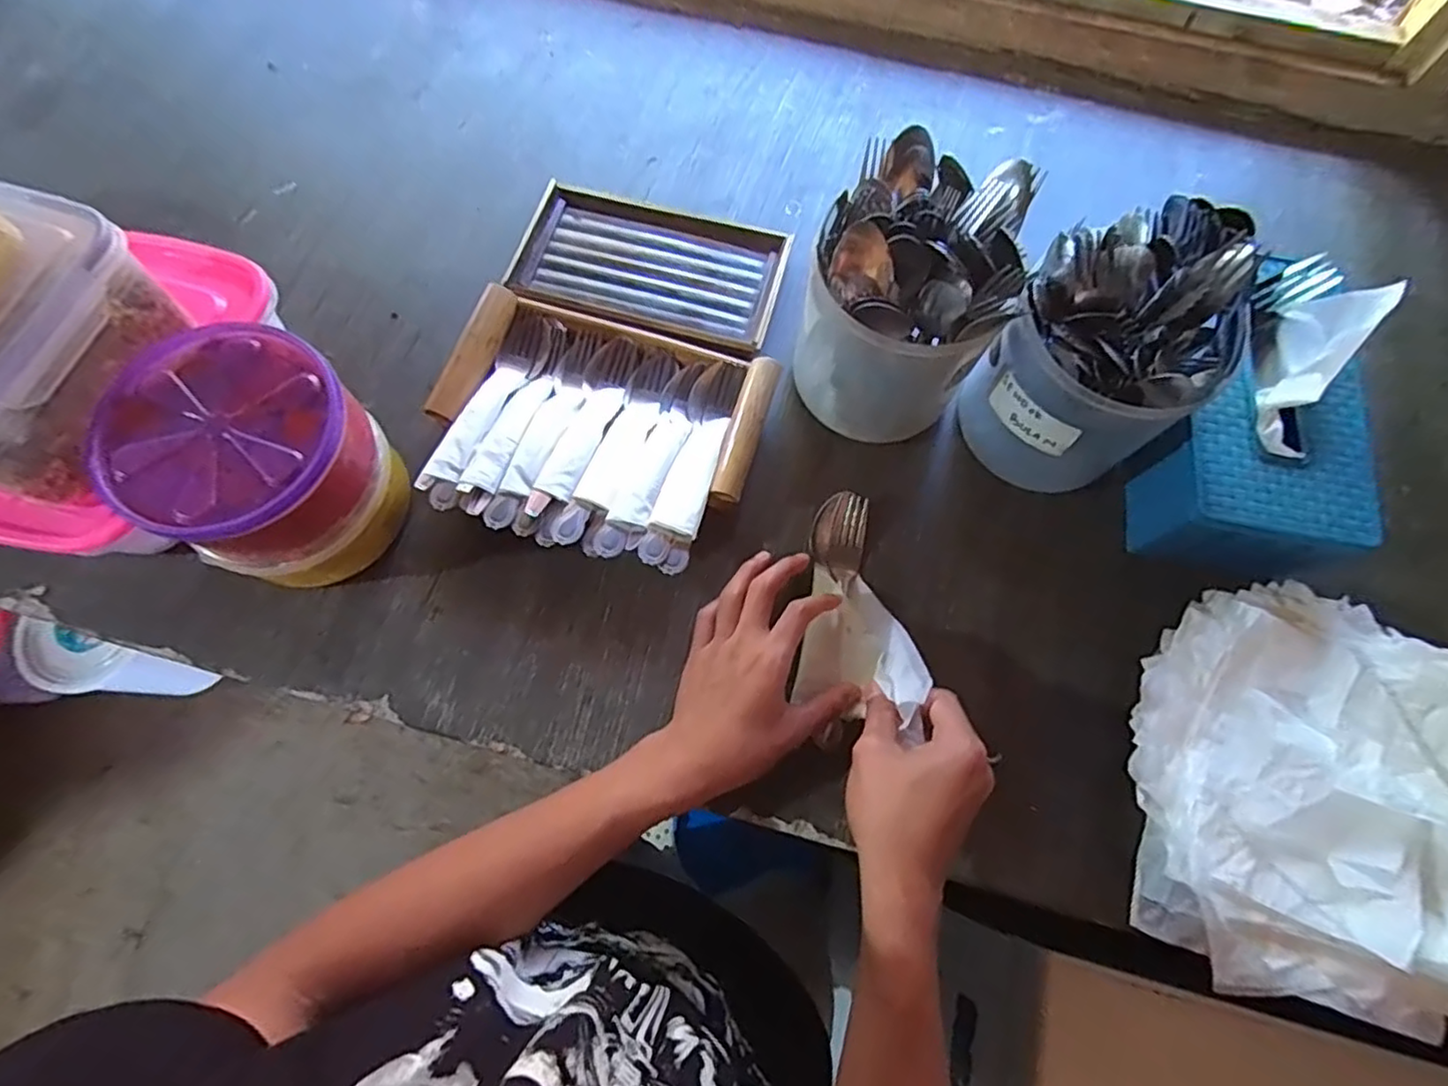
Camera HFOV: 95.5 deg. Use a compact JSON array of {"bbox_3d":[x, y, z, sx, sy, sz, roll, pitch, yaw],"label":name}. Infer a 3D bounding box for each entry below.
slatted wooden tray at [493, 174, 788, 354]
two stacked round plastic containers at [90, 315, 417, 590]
[{"bbox_3d":[-0.061,-0.249,0.580,0.224,0.025,0.145,12,71,2],"label":"slatted wooden tray"},{"bbox_3d":[-0.304,-0.051,0.451,0.132,0.129,0.136,1,71,-2],"label":"two stacked round plastic containers"}]

